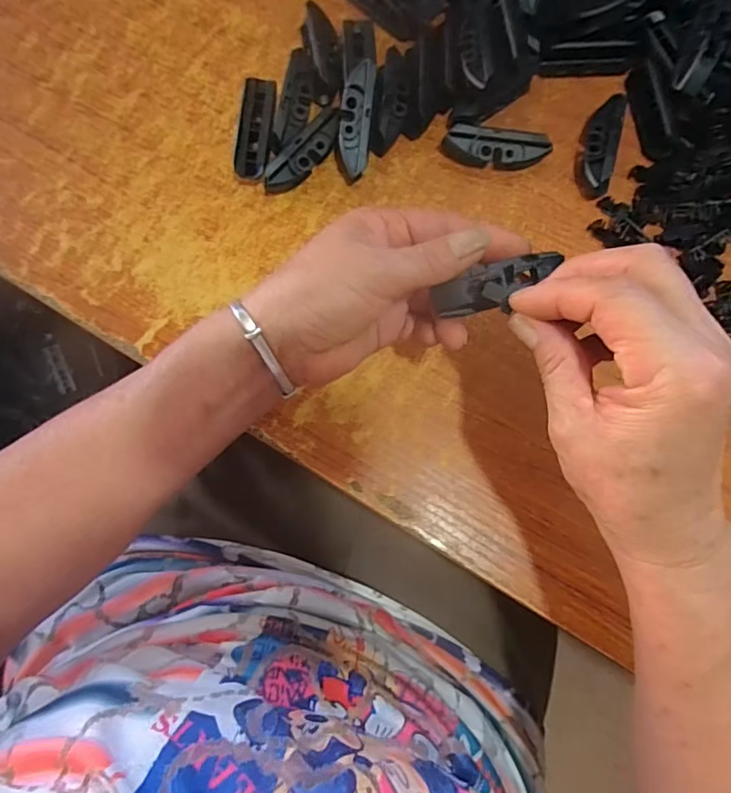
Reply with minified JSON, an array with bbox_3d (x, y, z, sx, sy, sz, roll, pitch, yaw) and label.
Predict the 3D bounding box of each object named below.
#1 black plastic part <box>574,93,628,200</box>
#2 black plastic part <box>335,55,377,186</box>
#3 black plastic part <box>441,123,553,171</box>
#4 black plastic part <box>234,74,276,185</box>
[{"bbox_3d":[0.161,-0.170,0.358,0.023,0.023,0.065,14,81,1],"label":"black plastic part"},{"bbox_3d":[-0.006,-0.182,0.348,0.022,0.018,0.072,7,100,0],"label":"black plastic part"},{"bbox_3d":[0.088,-0.168,0.359,0.069,0.024,0.016,11,81,0],"label":"black plastic part"},{"bbox_3d":[-0.073,-0.179,0.356,0.022,0.019,0.069,5,81,0],"label":"black plastic part"}]

